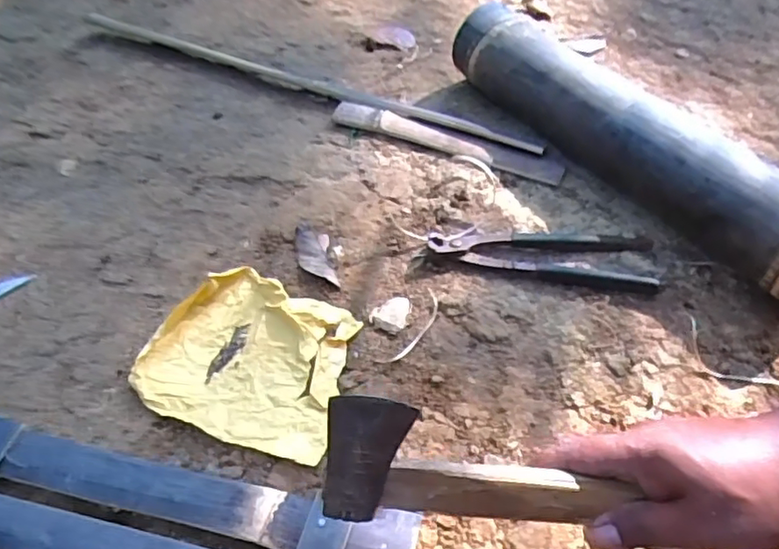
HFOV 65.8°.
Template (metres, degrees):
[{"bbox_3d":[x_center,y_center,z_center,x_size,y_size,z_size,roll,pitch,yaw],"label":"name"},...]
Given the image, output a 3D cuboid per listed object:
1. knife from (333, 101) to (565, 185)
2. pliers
[{"bbox_3d":[0.062,-0.152,0.687,0.271,0.015,0.033,20,53,17],"label":"knife"},{"bbox_3d":[0.143,-0.026,0.580,0.207,0.016,0.064,6,50,6],"label":"pliers"}]

